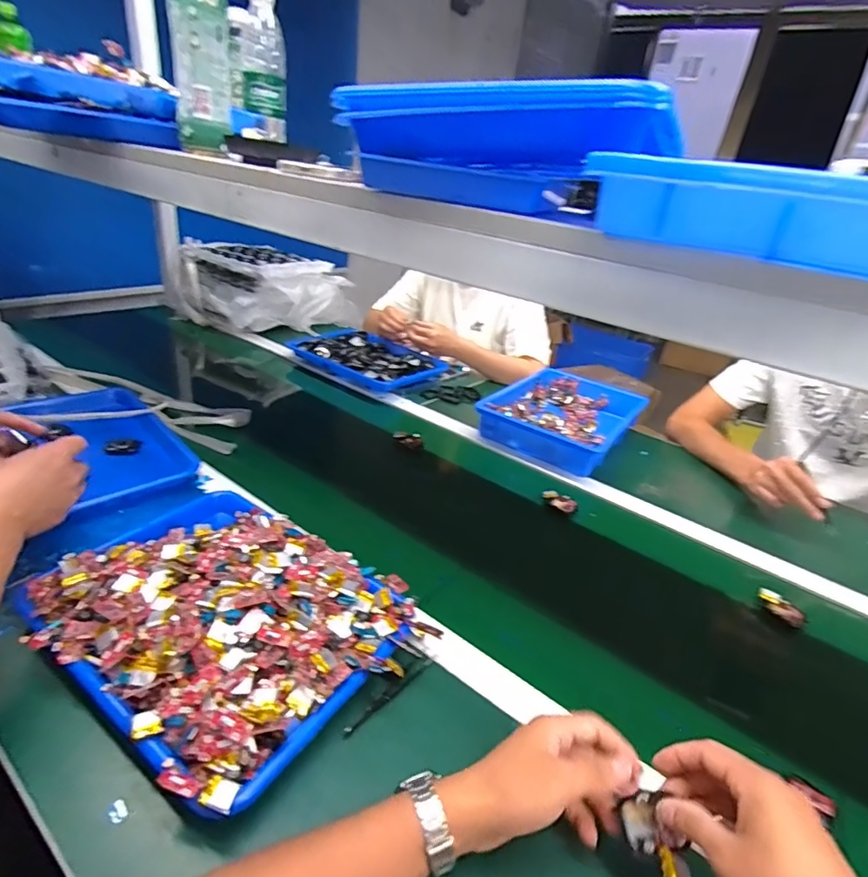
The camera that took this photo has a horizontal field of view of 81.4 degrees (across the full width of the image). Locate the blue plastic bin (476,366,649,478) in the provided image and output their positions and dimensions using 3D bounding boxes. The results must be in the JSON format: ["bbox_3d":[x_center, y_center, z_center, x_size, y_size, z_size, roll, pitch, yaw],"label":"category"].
[{"bbox_3d":[0.274,-0.052,1.046,0.241,0.055,0.359,24,33,28],"label":"blue plastic bin"}]

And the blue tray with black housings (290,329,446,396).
[{"bbox_3d":[-0.155,-0.195,1.210,0.320,0.038,0.232,25,33,29],"label":"blue tray with black housings"}]

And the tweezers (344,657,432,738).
[{"bbox_3d":[-0.042,0.243,0.479,0.009,0.014,0.109,29,35,34],"label":"tweezers"}]

